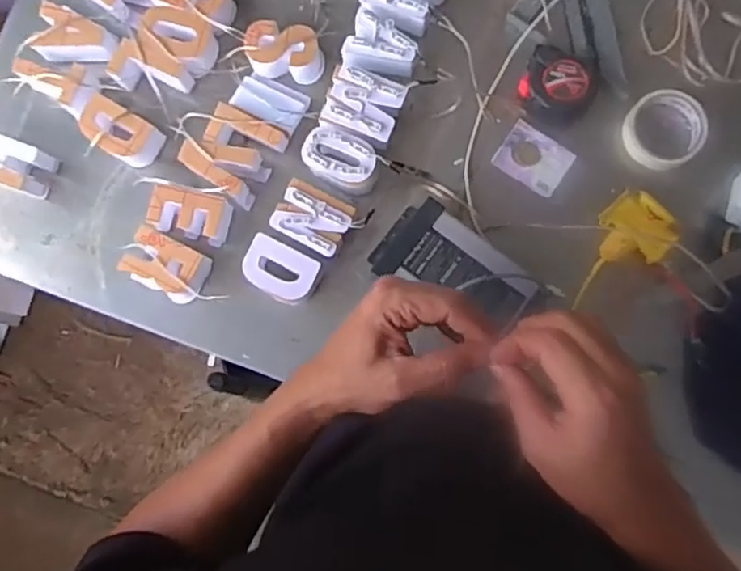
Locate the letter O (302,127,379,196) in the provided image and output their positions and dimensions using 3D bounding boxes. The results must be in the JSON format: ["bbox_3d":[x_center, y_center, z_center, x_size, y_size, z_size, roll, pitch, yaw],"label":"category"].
[{"bbox_3d":[-0.033,-0.142,0.733,0.092,0.037,0.062,27,86,2],"label":"letter O"}]

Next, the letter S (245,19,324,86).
[{"bbox_3d":[-0.102,-0.277,0.749,0.090,0.039,0.060,5,84,2],"label":"letter S"}]

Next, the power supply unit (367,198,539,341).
[{"bbox_3d":[0.091,-0.015,0.717,0.172,0.054,0.103,36,86,3],"label":"power supply unit"}]

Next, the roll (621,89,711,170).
[{"bbox_3d":[0.345,-0.183,0.741,0.105,0.025,0.091,-42,87,-3],"label":"roll"}]

